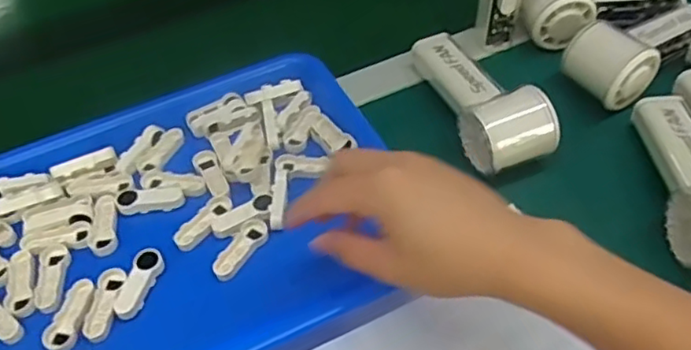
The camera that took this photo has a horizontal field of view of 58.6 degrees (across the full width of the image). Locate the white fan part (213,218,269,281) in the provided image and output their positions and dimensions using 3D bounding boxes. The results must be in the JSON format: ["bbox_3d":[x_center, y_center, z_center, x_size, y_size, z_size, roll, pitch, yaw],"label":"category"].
[{"bbox_3d":[-0.075,0.053,0.438,0.020,0.006,0.050,27,57,19],"label":"white fan part"}]

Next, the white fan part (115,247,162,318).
[{"bbox_3d":[-0.141,0.074,0.421,0.019,0.006,0.051,10,53,8],"label":"white fan part"}]

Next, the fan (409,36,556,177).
[{"bbox_3d":[0.111,-0.067,0.503,0.062,0.055,0.157,-14,53,-10],"label":"fan"}]

